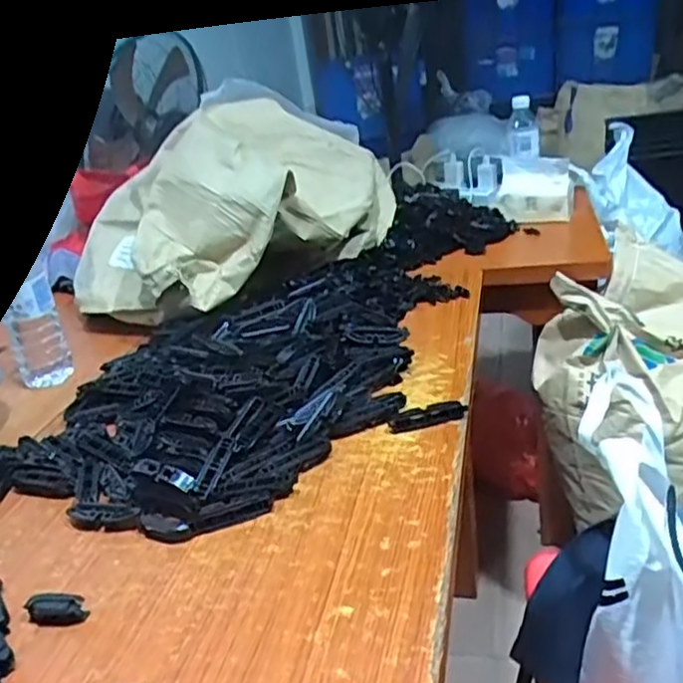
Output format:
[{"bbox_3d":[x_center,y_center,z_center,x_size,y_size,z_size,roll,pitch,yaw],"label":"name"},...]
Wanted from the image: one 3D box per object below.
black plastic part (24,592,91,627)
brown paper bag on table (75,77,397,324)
[{"bbox_3d":[-0.222,0.207,0.534,0.048,0.015,0.017,-4,25,9],"label":"black plastic part"},{"bbox_3d":[-0.173,-0.255,1.126,0.308,0.245,0.474,15,34,42],"label":"brown paper bag on table"}]

